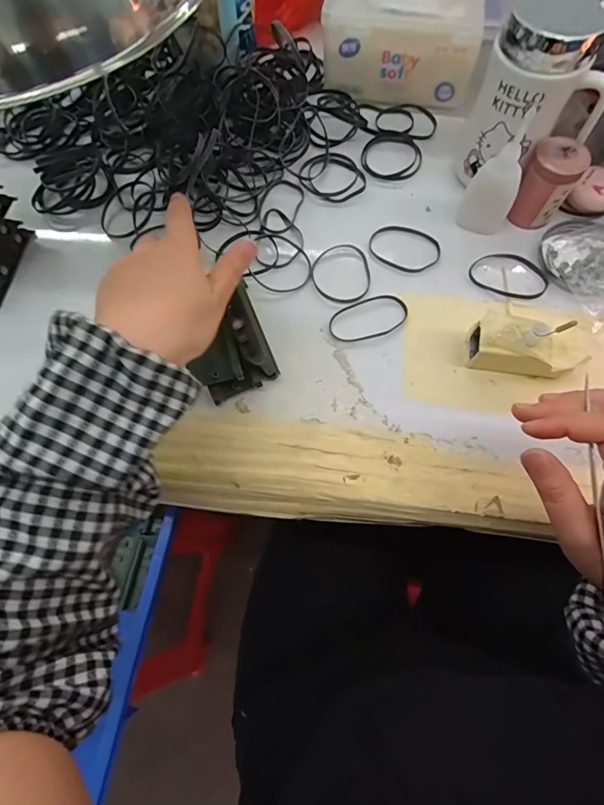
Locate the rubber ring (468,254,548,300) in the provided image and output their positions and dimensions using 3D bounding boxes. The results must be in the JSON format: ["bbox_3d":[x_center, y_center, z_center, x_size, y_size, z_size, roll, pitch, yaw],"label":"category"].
[{"bbox_3d":[0.194,-0.120,0.381,0.070,0.004,0.045,26,72,10],"label":"rubber ring"}]

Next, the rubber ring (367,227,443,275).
[{"bbox_3d":[0.100,-0.151,0.398,0.068,0.005,0.051,29,72,11],"label":"rubber ring"}]

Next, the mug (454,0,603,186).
[{"bbox_3d":[0.197,-0.263,0.355,0.086,0.145,0.098,-20,70,-6],"label":"mug"}]

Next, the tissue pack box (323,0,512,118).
[{"bbox_3d":[0.117,-0.426,0.449,0.185,0.082,0.174,9,71,5],"label":"tissue pack box"}]

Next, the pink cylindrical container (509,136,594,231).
[{"bbox_3d":[0.225,-0.203,0.376,0.047,0.059,0.041,33,75,12],"label":"pink cylindrical container"}]

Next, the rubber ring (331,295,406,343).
[{"bbox_3d":[0.061,-0.077,0.370,0.073,0.004,0.040,-19,70,-6],"label":"rubber ring"}]

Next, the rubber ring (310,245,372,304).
[{"bbox_3d":[0.037,-0.123,0.387,0.056,0.004,0.064,-11,70,-3],"label":"rubber ring"}]

